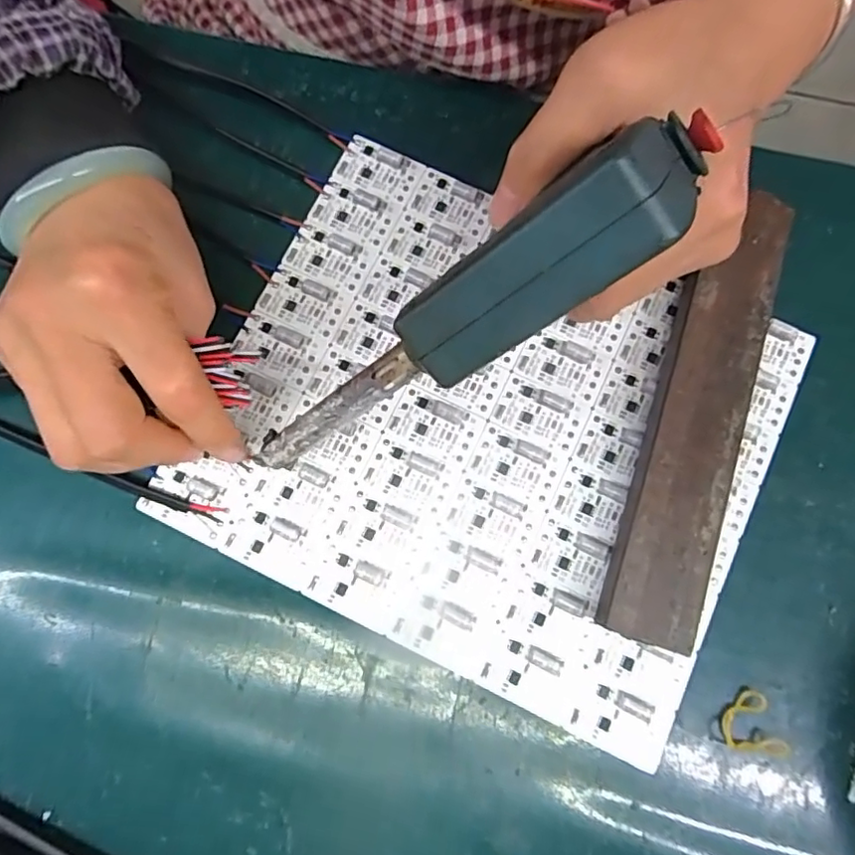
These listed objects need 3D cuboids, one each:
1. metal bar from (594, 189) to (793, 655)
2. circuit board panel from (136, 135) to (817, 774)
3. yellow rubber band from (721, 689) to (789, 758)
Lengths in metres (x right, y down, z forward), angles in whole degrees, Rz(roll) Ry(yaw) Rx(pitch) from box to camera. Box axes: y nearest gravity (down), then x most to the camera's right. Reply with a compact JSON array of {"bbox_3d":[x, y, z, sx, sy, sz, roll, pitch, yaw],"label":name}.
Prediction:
[{"bbox_3d":[0.115,-0.008,0.254,0.036,0.024,0.195,18,78,2],"label":"metal bar"},{"bbox_3d":[0.026,-0.002,0.261,0.236,0.006,0.197,26,79,4],"label":"circuit board panel"},{"bbox_3d":[0.133,0.119,0.237,0.025,0.008,0.023,0,78,-1],"label":"yellow rubber band"}]

